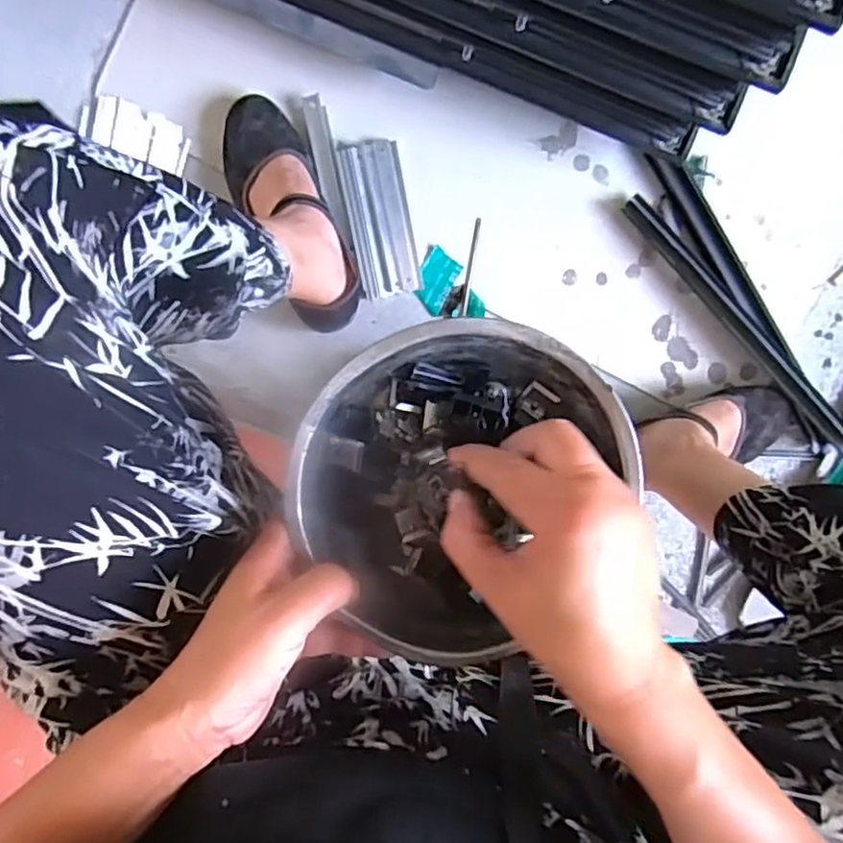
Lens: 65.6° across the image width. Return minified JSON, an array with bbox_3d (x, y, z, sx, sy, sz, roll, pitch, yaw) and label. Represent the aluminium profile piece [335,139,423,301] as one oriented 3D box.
[{"bbox_3d":[-0.045,-0.223,0.725,0.065,0.018,0.162,-12,97,-3],"label":"aluminium profile piece"}]

